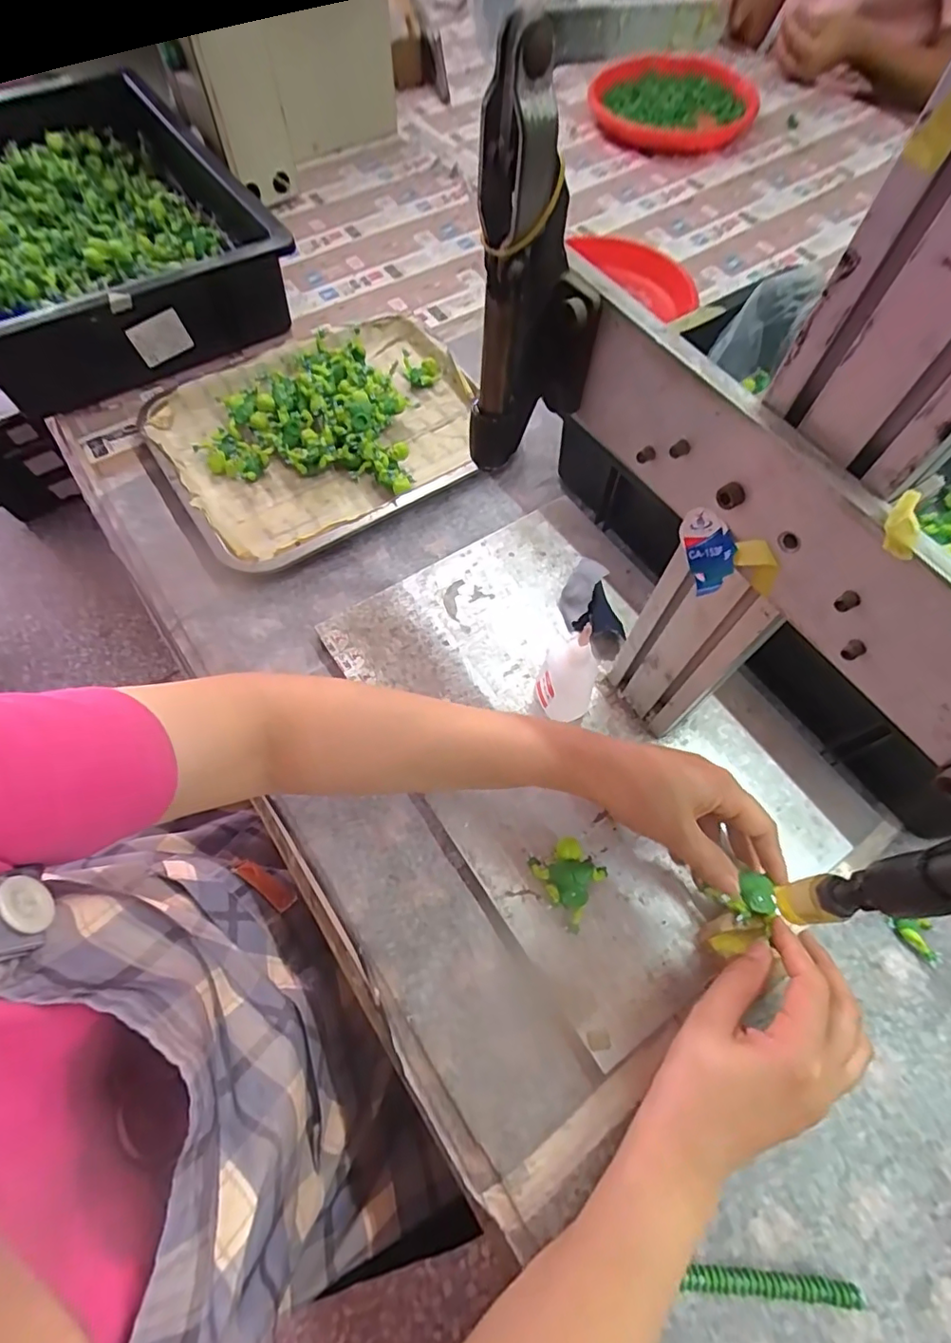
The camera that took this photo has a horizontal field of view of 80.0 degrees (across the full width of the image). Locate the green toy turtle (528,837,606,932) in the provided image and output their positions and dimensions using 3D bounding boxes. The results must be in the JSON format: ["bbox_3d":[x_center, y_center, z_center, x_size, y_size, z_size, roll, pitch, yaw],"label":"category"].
[{"bbox_3d":[0.061,0.129,0.351,0.038,0.021,0.046,-32,69,-14],"label":"green toy turtle"}]

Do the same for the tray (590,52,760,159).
[{"bbox_3d":[0.285,-0.808,0.806,0.225,0.034,0.210,-11,66,-4],"label":"tray"}]

